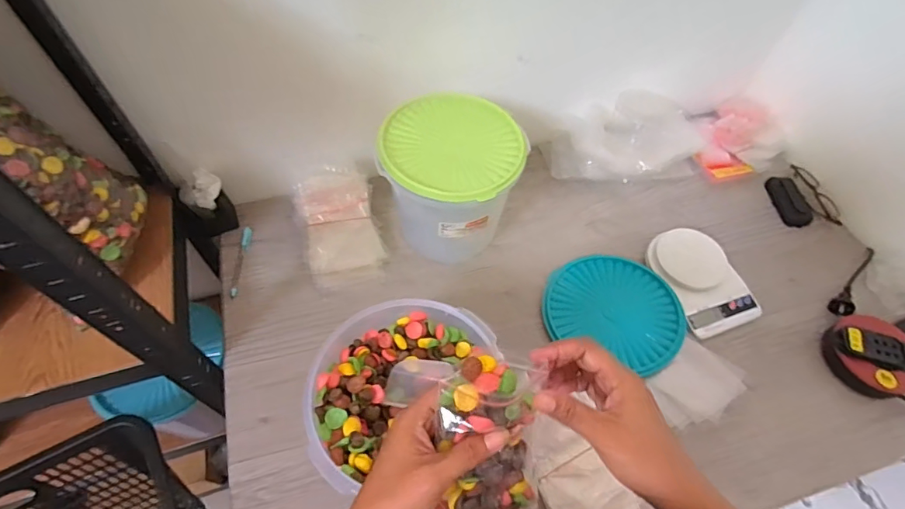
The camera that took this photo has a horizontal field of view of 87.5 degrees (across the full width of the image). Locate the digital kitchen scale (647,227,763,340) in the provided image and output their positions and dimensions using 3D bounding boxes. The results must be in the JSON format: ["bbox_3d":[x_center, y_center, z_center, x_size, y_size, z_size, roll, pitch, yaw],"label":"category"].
[{"bbox_3d":[0.410,0.034,0.766,0.143,0.039,0.174,-17,59,-13],"label":"digital kitchen scale"}]

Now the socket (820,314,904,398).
[{"bbox_3d":[0.623,0.147,0.699,0.116,0.046,0.120,-20,60,-15],"label":"socket"}]

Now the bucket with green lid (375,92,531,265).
[{"bbox_3d":[-0.001,-0.107,0.743,0.192,0.197,0.185,1,57,-2],"label":"bucket with green lid"}]

